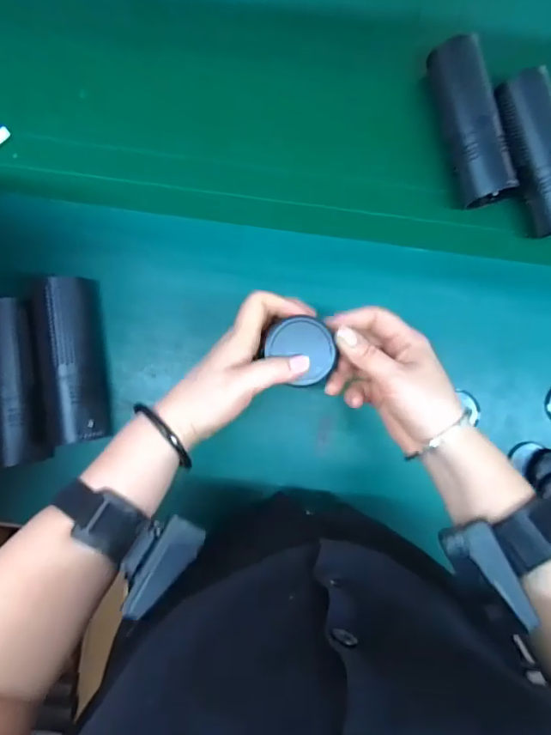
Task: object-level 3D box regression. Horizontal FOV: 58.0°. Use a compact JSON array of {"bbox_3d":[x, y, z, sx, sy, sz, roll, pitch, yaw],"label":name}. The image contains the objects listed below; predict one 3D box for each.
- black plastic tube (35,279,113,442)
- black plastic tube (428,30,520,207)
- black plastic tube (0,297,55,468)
[{"bbox_3d":[-0.204,-0.009,0.501,0.056,0.052,0.162,-8,89,-2],"label":"black plastic tube"},{"bbox_3d":[0.199,-0.254,0.516,0.047,0.042,0.162,-15,89,-2],"label":"black plastic tube"},{"bbox_3d":[-0.256,0.014,0.503,0.048,0.059,0.161,-8,89,-2],"label":"black plastic tube"}]

